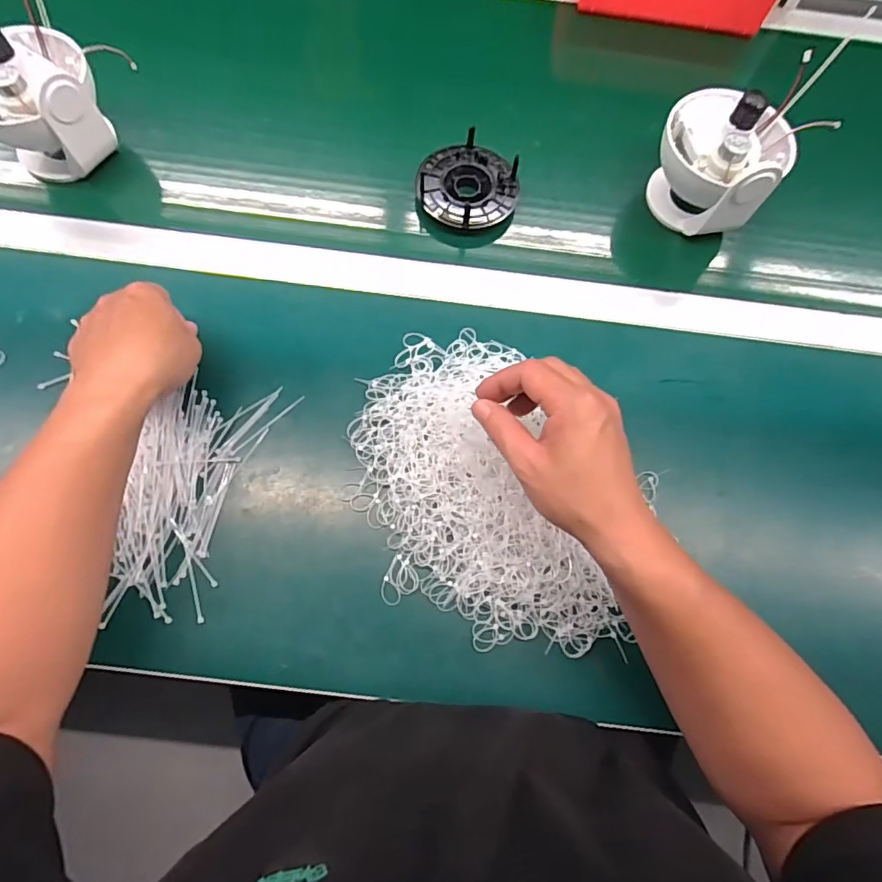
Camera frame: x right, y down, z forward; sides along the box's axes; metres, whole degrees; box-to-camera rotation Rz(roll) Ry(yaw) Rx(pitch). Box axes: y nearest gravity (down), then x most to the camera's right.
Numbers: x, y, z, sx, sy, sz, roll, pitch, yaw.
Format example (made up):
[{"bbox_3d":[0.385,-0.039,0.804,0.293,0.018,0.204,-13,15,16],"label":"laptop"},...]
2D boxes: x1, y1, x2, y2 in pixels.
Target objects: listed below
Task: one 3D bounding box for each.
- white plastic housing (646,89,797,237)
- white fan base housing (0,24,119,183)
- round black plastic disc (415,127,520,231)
[{"bbox_3d":[0.258,-0.264,0.488,0.111,0.110,0.110,0,73,-2],"label":"white plastic housing"},{"bbox_3d":[-0.376,-0.317,0.480,0.112,0.110,0.116,-39,78,-12],"label":"white fan base housing"},{"bbox_3d":[0.028,-0.255,0.520,0.095,0.029,0.097,0,73,-2],"label":"round black plastic disc"}]

